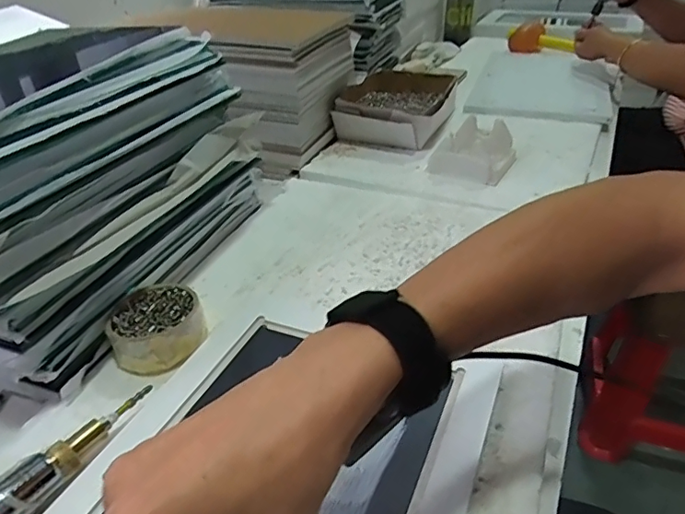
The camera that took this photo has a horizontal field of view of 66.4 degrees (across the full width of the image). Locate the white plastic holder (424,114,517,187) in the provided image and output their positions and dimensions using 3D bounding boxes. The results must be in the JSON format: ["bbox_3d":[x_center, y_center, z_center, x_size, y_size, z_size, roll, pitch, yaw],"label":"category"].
[{"bbox_3d":[0.201,-0.159,0.787,0.101,0.060,0.138,19,36,24],"label":"white plastic holder"}]

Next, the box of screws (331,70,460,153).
[{"bbox_3d":[0.098,-0.271,0.945,0.178,0.076,0.275,8,36,18],"label":"box of screws"}]

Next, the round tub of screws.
[{"bbox_3d":[-0.173,0.065,0.490,0.081,0.040,0.084,-3,34,2],"label":"round tub of screws"}]

